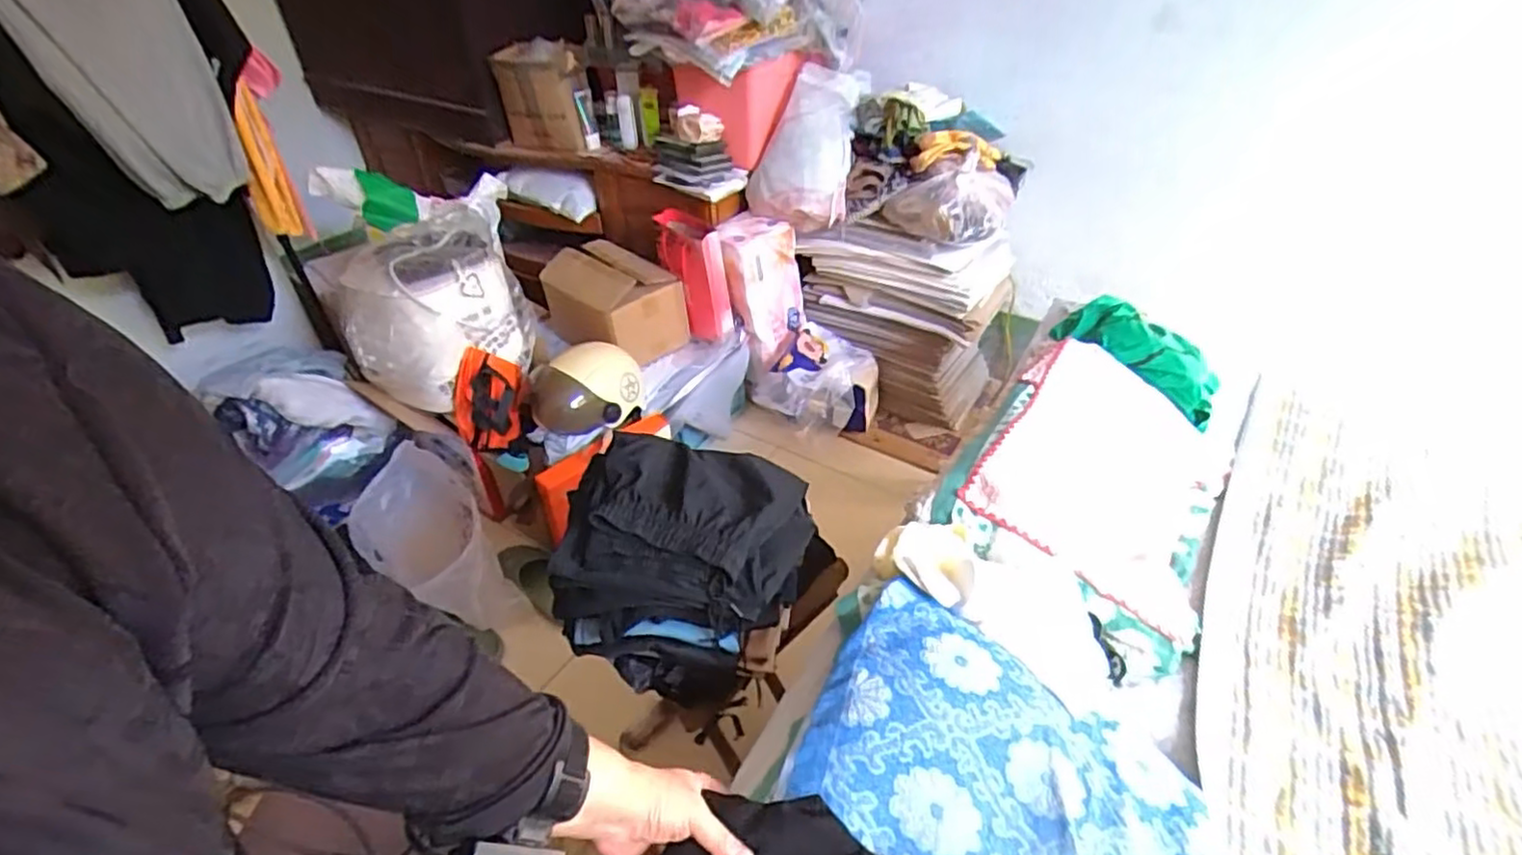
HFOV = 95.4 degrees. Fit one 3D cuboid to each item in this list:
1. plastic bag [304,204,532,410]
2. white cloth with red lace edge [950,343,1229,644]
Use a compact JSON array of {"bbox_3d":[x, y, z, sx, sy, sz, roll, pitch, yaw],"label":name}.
[{"bbox_3d":[-0.720,-0.259,1.534,0.384,0.293,0.307,-27,45,-28],"label":"plastic bag"},{"bbox_3d":[0.516,0.050,1.021,0.321,0.044,0.509,37,47,10],"label":"white cloth with red lace edge"}]

